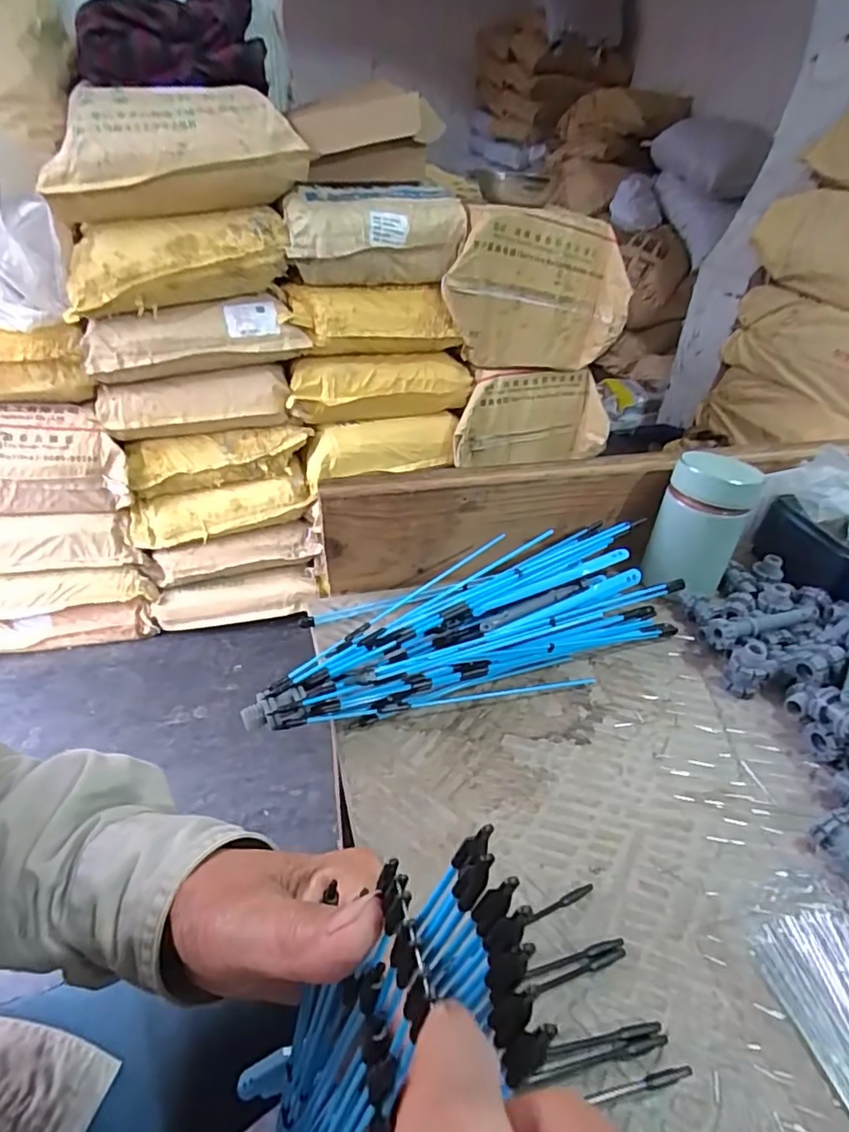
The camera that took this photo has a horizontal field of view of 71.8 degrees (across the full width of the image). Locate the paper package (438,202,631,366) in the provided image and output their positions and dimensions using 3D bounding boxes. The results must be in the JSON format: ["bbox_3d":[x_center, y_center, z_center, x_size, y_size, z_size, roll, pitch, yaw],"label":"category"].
[{"bbox_3d":[0.263,-0.619,1.343,0.427,0.325,0.098,-7,36,-14],"label":"paper package"}]

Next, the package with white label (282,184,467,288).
[{"bbox_3d":[-0.104,-0.707,1.262,0.384,0.182,0.119,-12,38,-21],"label":"package with white label"}]

